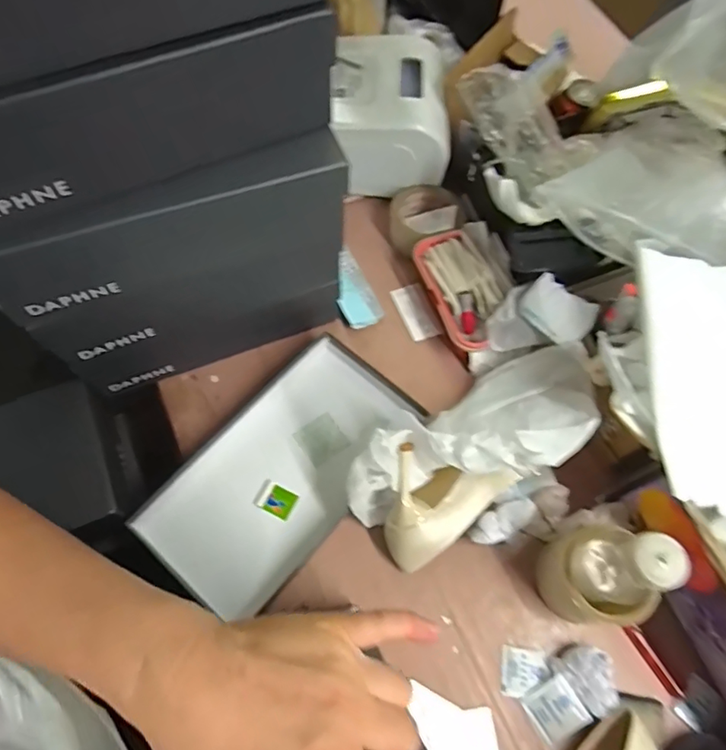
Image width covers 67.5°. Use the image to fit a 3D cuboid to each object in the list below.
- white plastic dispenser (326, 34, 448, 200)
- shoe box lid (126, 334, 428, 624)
[{"bbox_3d":[0.033,-0.356,0.737,0.144,0.106,0.178,-3,66,-3],"label":"white plastic dispenser"},{"bbox_3d":[-0.085,0.106,0.604,0.162,0.034,0.302,38,70,14],"label":"shoe box lid"}]

